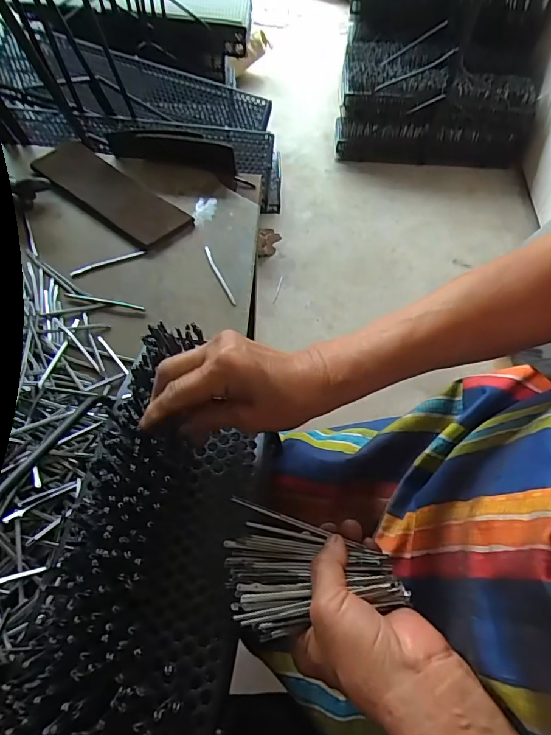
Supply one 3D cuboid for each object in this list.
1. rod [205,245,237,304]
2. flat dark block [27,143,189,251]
[{"bbox_3d":[-0.074,-0.122,0.586,0.009,0.005,0.102,-20,62,-14],"label":"rod"},{"bbox_3d":[-0.245,-0.256,0.650,0.264,0.018,0.086,33,63,16],"label":"flat dark block"}]

